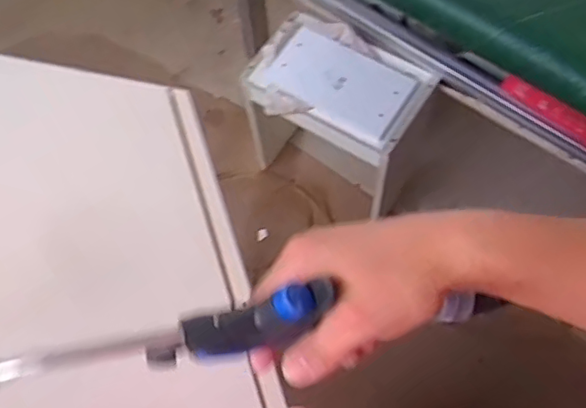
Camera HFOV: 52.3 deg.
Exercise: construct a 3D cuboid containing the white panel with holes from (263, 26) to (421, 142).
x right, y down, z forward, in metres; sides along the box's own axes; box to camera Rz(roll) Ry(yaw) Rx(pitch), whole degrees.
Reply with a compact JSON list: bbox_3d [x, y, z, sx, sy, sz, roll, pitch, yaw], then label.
[{"bbox_3d":[0.107,-0.276,1.339,0.304,0.019,0.166,31,80,10],"label":"white panel with holes"}]

